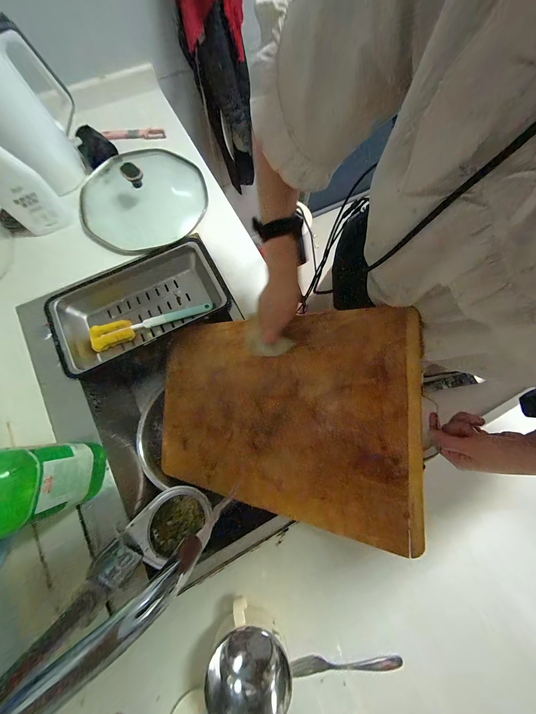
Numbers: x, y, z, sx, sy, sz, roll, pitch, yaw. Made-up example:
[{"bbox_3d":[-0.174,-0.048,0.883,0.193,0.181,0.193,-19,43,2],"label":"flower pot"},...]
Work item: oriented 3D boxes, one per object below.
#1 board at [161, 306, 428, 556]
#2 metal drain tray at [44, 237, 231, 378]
[{"bbox_3d":[-0.010,0.105,0.476,0.517,0.028,0.360,0,85,30],"label":"board"},{"bbox_3d":[-0.301,-0.119,0.596,0.385,0.079,0.208,-28,78,-8],"label":"metal drain tray"}]

